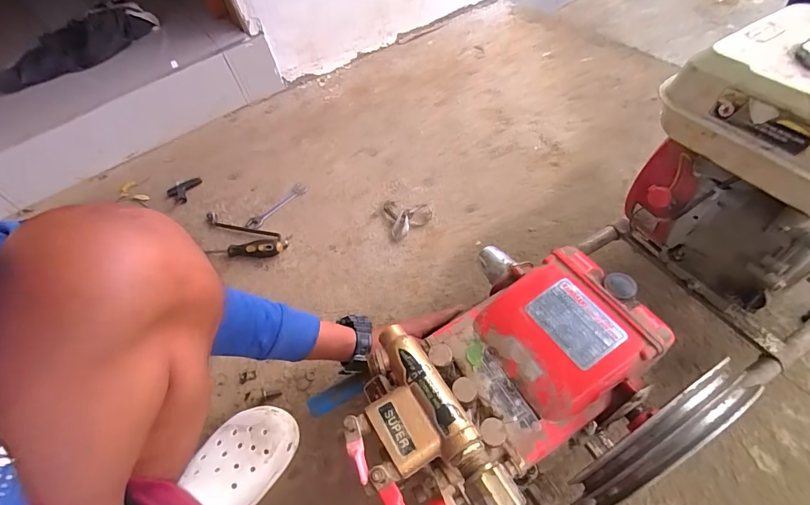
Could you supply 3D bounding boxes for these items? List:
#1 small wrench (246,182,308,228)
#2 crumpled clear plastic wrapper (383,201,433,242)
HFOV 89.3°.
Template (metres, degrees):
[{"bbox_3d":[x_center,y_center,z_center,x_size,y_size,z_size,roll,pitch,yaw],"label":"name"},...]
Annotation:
[{"bbox_3d":[-0.274,-0.100,0.880,0.039,0.011,0.151,30,65,28],"label":"small wrench"},{"bbox_3d":[0.010,-0.077,0.820,0.089,0.023,0.108,-16,53,-1],"label":"crumpled clear plastic wrapper"}]

